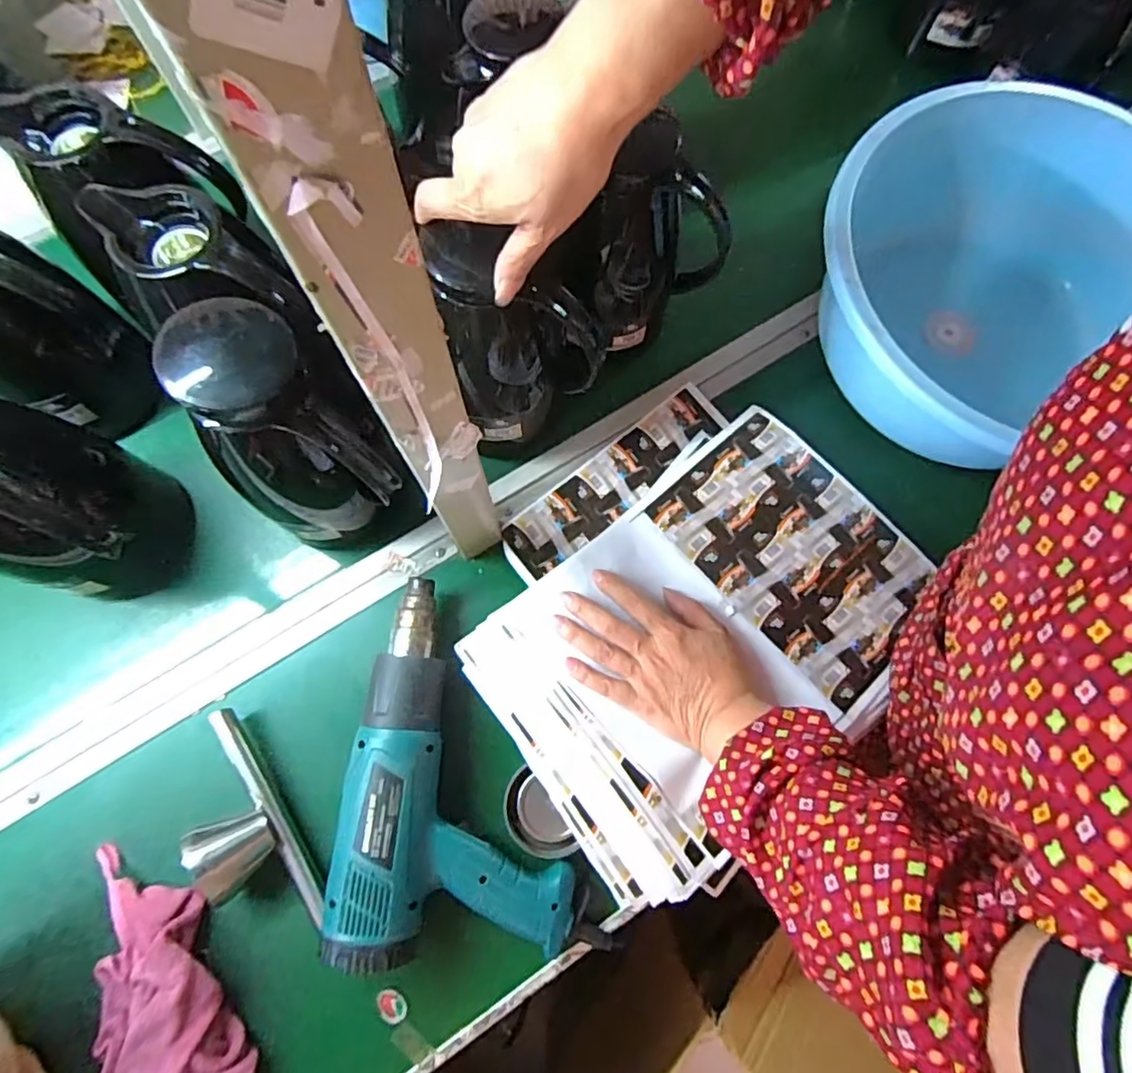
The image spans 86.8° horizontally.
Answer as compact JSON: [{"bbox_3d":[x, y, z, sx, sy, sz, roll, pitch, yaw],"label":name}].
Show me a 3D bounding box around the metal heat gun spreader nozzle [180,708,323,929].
[{"bbox_3d":[-0.253,0.228,0.465,0.063,0.048,0.177,-34,77,-11],"label":"metal heat gun spreader nozzle"}]

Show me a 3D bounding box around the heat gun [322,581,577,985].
[{"bbox_3d":[-0.073,0.178,0.467,0.178,0.063,0.271,7,73,0],"label":"heat gun"}]

